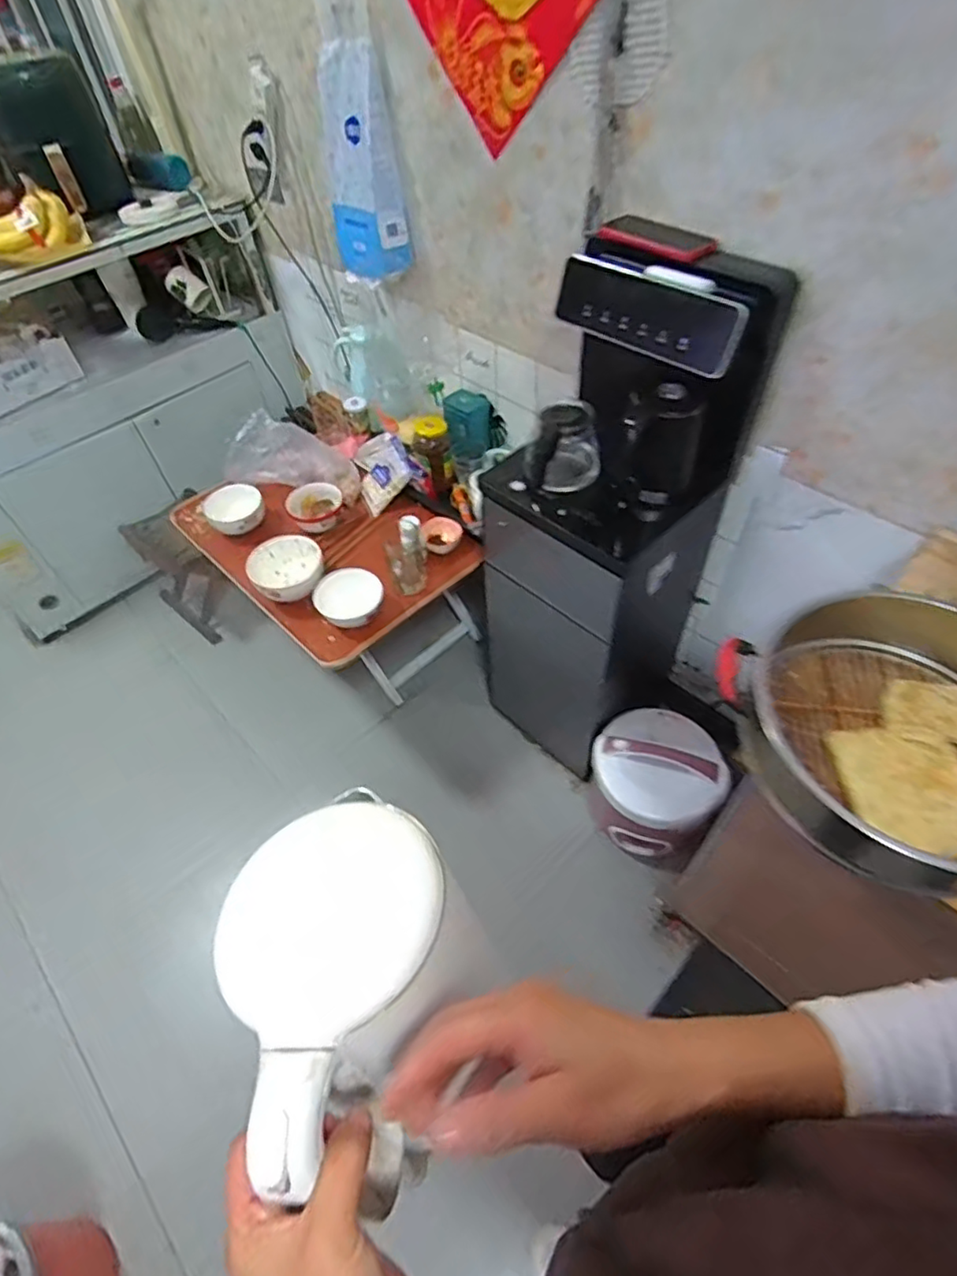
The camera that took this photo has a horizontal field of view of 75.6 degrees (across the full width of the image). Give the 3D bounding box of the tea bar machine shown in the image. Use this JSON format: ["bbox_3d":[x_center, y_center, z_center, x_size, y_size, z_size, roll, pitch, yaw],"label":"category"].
[{"bbox_3d":[0.232,-0.199,1.180,0.328,0.884,0.322,34,61,27],"label":"tea bar machine"}]

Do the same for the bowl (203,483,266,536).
[{"bbox_3d":[-0.551,-0.288,1.408,0.123,0.076,0.129,-2,52,2],"label":"bowl"}]

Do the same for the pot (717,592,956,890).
[{"bbox_3d":[0.440,0.094,0.646,0.310,0.121,0.319,-2,52,2],"label":"pot"}]

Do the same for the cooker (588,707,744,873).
[{"bbox_3d":[0.377,0.323,1.330,0.275,0.237,0.244,34,61,26],"label":"cooker"}]

